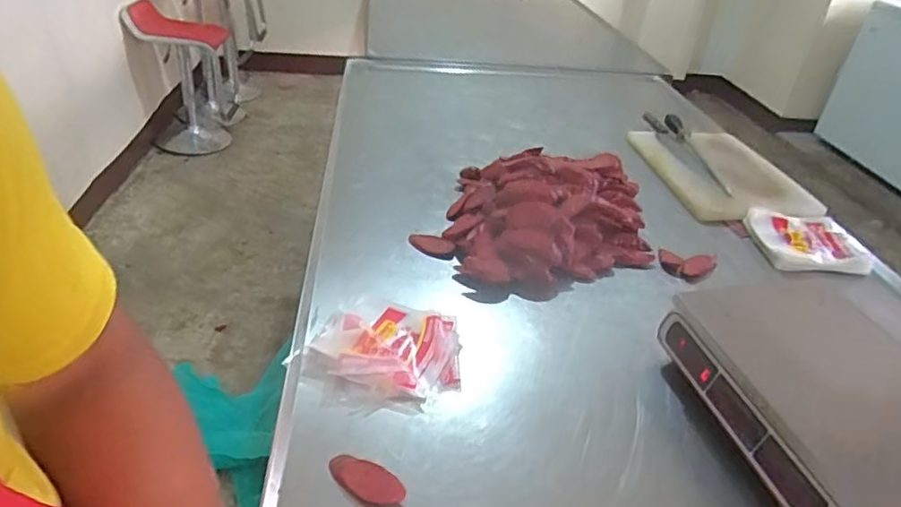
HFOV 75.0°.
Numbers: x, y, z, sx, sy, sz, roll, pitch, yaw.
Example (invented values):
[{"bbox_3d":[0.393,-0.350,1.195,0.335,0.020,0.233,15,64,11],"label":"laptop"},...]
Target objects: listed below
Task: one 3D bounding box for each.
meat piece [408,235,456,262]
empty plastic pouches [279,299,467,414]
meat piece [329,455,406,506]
[{"bbox_3d":[-0.032,-0.013,1.072,0.095,0.026,0.036,26,39,26],"label":"meat piece"},{"bbox_3d":[-0.091,0.142,0.842,0.211,0.031,0.217,4,34,-3],"label":"empty plastic pouches"},{"bbox_3d":[-0.098,0.260,0.674,0.095,0.017,0.036,19,36,19],"label":"meat piece"}]

